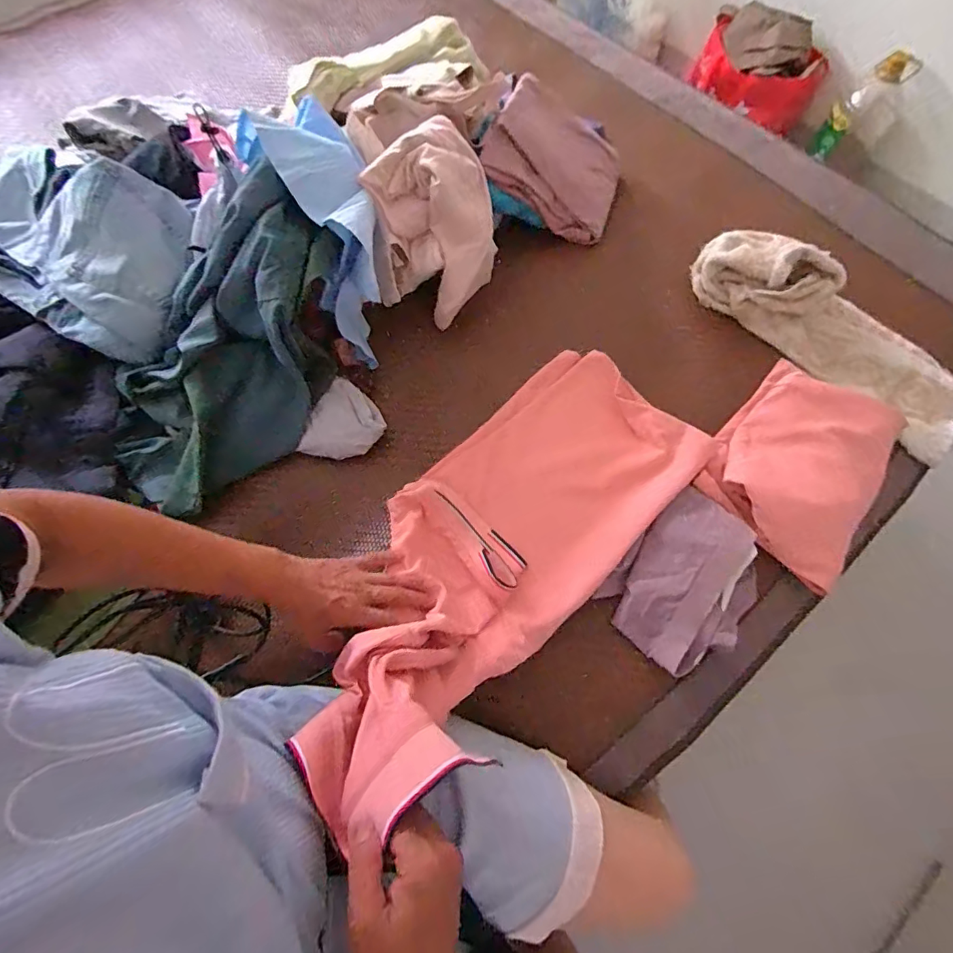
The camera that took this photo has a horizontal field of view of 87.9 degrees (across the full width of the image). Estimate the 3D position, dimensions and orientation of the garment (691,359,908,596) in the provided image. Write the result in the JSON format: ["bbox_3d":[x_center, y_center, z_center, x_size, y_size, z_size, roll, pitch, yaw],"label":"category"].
[{"bbox_3d":[0.380,-0.016,0.582,0.178,0.044,0.229,33,71,13],"label":"garment"}]

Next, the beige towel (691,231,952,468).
[{"bbox_3d":[0.476,-0.203,0.647,0.128,0.083,0.395,-40,73,-15],"label":"beige towel"}]

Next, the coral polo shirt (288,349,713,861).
[{"bbox_3d":[0.032,0.059,0.524,0.244,0.162,0.537,36,59,14],"label":"coral polo shirt"}]

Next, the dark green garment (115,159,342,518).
[{"bbox_3d":[-0.302,-0.149,0.579,0.210,0.172,0.351,30,71,12],"label":"dark green garment"}]

